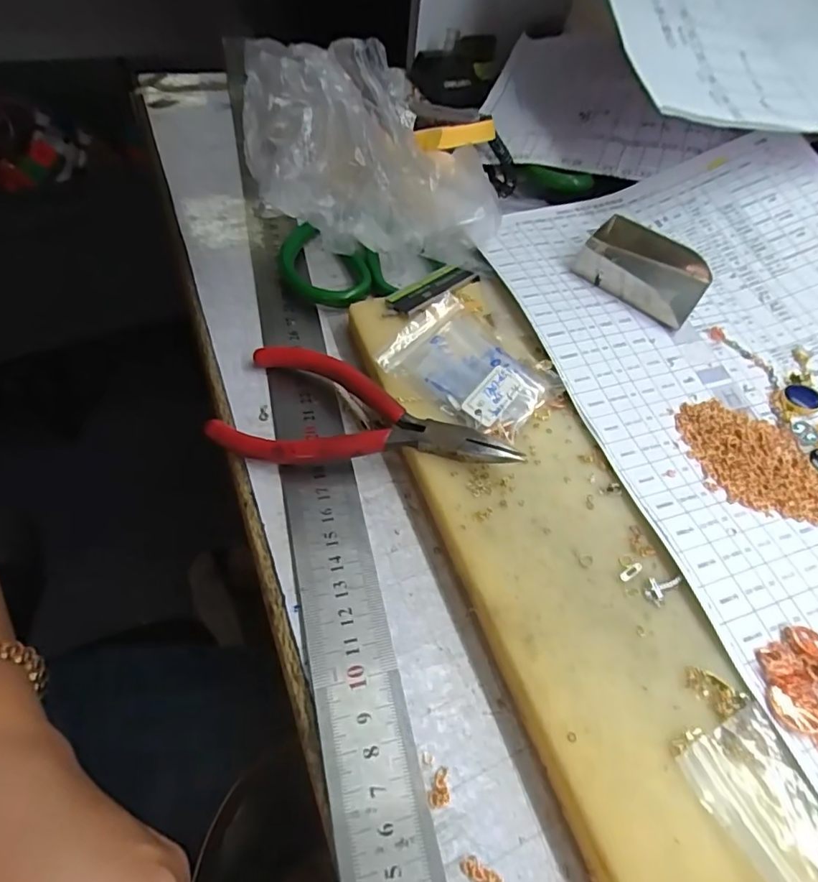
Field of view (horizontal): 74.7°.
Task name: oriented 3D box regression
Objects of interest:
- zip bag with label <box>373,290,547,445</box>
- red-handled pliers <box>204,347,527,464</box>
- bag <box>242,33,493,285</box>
[{"bbox_3d":[0.027,-0.032,0.234,0.065,0.012,0.051,37,58,18],"label":"zip bag with label"},{"bbox_3d":[-0.017,-0.013,0.225,0.122,0.021,0.054,10,58,4],"label":"red-handled pliers"},{"bbox_3d":[-0.020,-0.134,0.262,0.119,0.077,0.089,-15,61,-14],"label":"bag"}]

